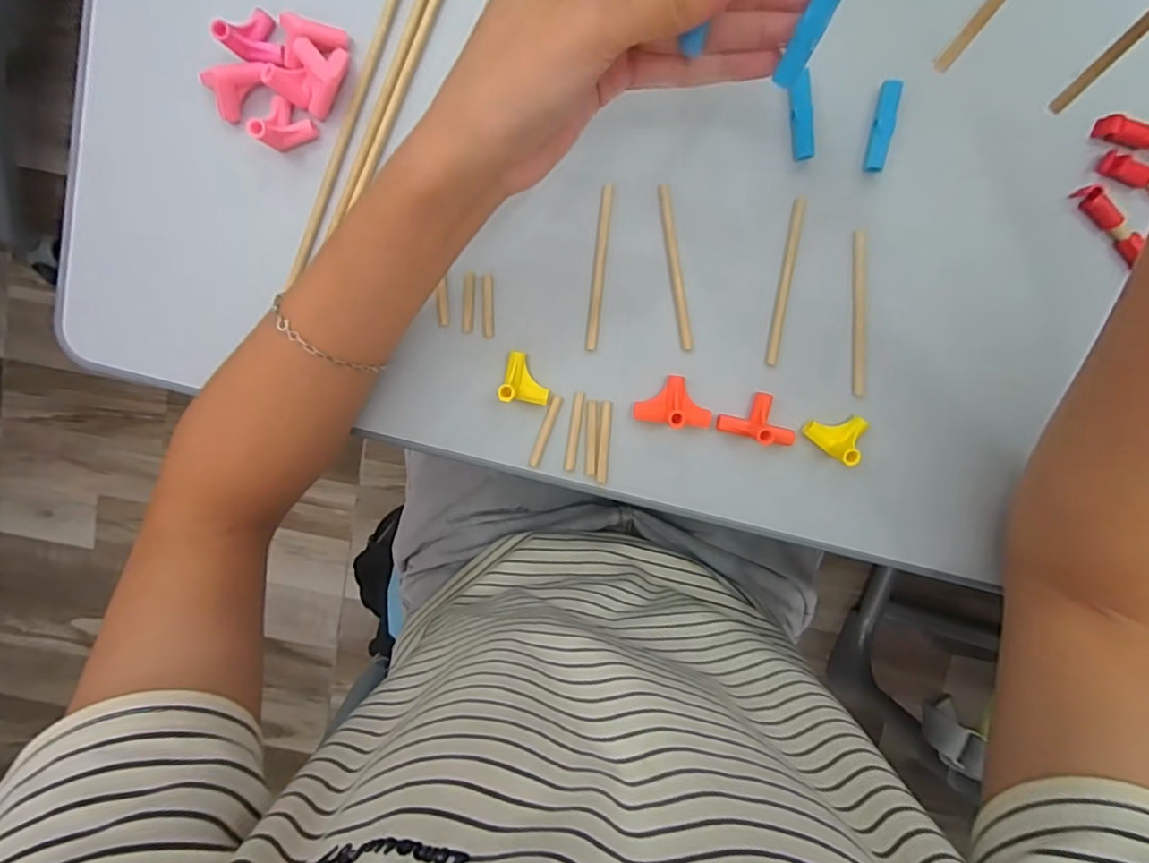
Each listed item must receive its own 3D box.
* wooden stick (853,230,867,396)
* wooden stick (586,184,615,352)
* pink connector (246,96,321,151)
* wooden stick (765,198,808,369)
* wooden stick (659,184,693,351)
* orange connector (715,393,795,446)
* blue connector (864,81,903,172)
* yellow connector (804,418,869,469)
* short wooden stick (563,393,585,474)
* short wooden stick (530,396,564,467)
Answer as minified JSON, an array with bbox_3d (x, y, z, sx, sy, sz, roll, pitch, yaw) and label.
[{"bbox_3d":[0.154,-0.063,0.315,0.007,0.004,0.085,-3,98,2],"label":"wooden stick"},{"bbox_3d":[0.013,-0.087,0.314,0.006,0.004,0.085,6,98,1],"label":"wooden stick"},{"bbox_3d":[-0.148,-0.155,0.295,0.022,0.022,0.025,27,98,-2],"label":"pink connector"},{"bbox_3d":[0.113,-0.079,0.312,0.007,0.004,0.086,8,98,0],"label":"wooden stick"},{"bbox_3d":[0.054,-0.086,0.314,0.006,0.004,0.085,-10,98,3],"label":"wooden stick"},{"bbox_3d":[0.100,-0.007,0.316,0.040,0.025,0.026,6,98,1],"label":"orange connector"},{"bbox_3d":[0.157,-0.154,0.299,0.008,0.011,0.042,9,98,0],"label":"blue connector"},{"bbox_3d":[0.143,0.000,0.314,0.025,0.025,0.026,44,97,-5],"label":"yellow connector"},{"bbox_3d":[0.000,0.000,0.329,0.006,0.004,0.045,9,98,0],"label":"short wooden stick"},{"bbox_3d":[-0.016,0.000,0.330,0.006,0.004,0.042,21,98,-2],"label":"short wooden stick"}]

